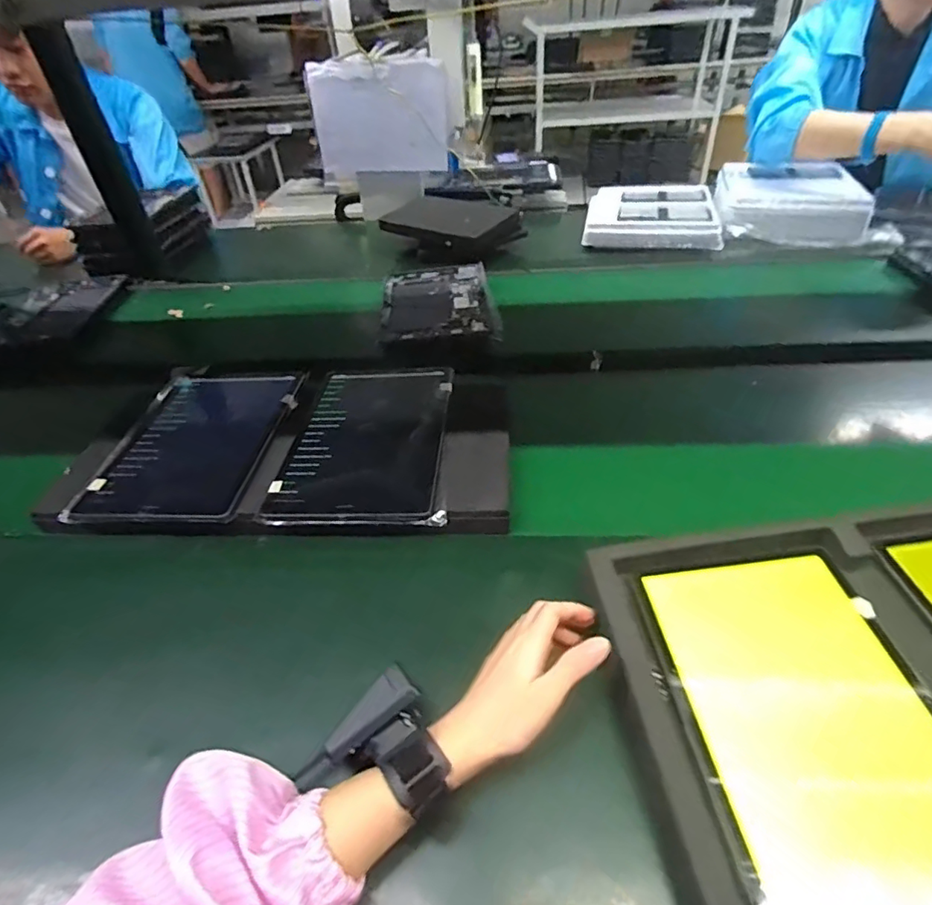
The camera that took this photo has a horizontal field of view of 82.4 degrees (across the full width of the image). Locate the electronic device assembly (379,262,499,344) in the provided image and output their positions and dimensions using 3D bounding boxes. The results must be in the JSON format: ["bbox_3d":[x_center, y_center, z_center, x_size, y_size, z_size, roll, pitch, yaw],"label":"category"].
[{"bbox_3d":[-0.048,-0.245,0.864,0.176,0.021,0.233,-6,41,-2],"label":"electronic device assembly"}]

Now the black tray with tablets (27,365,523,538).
[{"bbox_3d":[-0.184,-0.010,0.609,0.461,0.046,0.256,0,41,5],"label":"black tray with tablets"}]

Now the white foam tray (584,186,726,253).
[{"bbox_3d":[0.377,-0.492,1.107,0.258,0.053,0.305,5,42,11],"label":"white foam tray"}]

